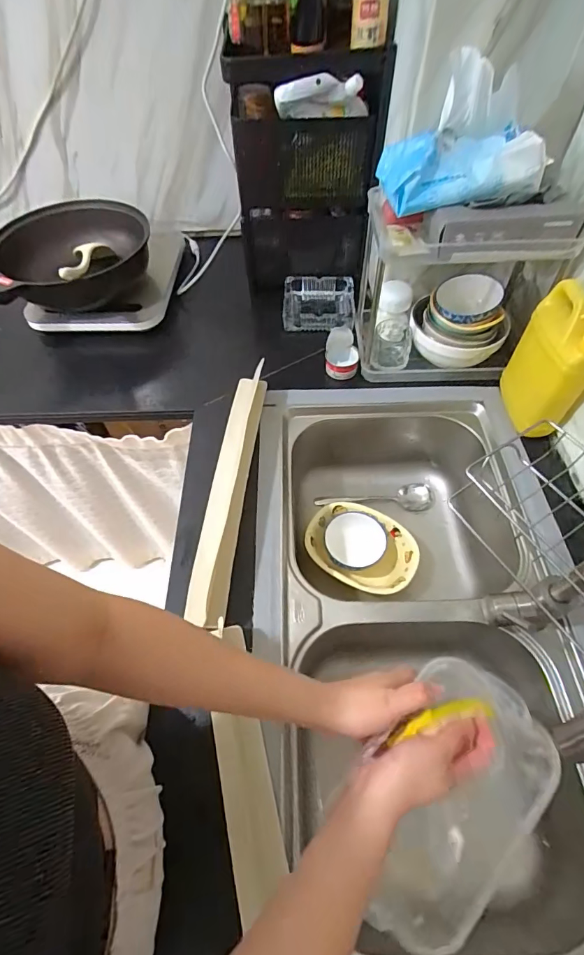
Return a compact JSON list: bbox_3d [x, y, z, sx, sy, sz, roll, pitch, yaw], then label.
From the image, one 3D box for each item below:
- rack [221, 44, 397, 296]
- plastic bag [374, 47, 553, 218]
[{"bbox_3d":[0.023,-0.558,0.811,0.250,0.378,0.144,-4,57,0],"label":"rack"},{"bbox_3d":[0.233,-0.455,0.559,0.200,0.140,0.110,-4,57,0],"label":"plastic bag"}]

